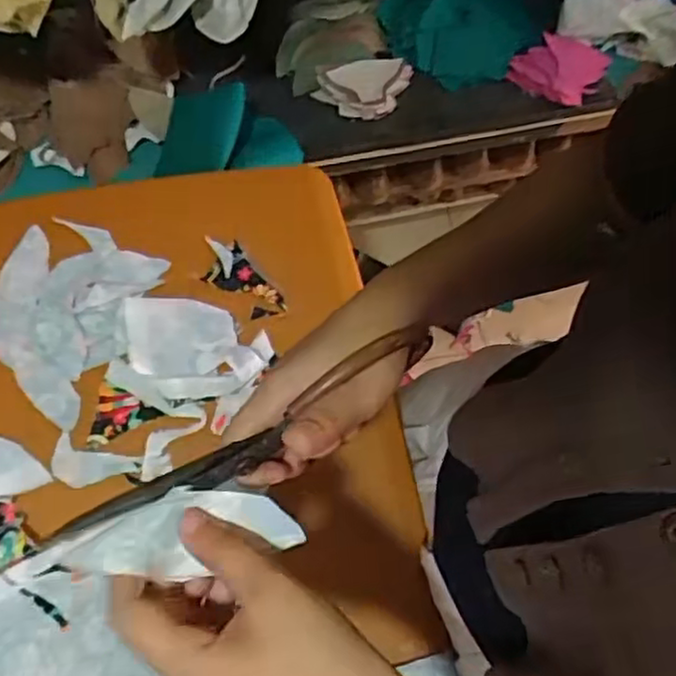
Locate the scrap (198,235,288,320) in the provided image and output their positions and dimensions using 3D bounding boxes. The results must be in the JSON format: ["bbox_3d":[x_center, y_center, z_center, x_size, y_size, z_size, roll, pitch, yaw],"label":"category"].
[{"bbox_3d":[-0.090,-0.051,0.631,0.042,0.009,0.093,-37,77,-14],"label":"scrap"}]

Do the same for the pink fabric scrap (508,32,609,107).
[{"bbox_3d":[0.263,-0.322,0.829,0.099,0.032,0.081,27,70,8],"label":"pink fabric scrap"}]

